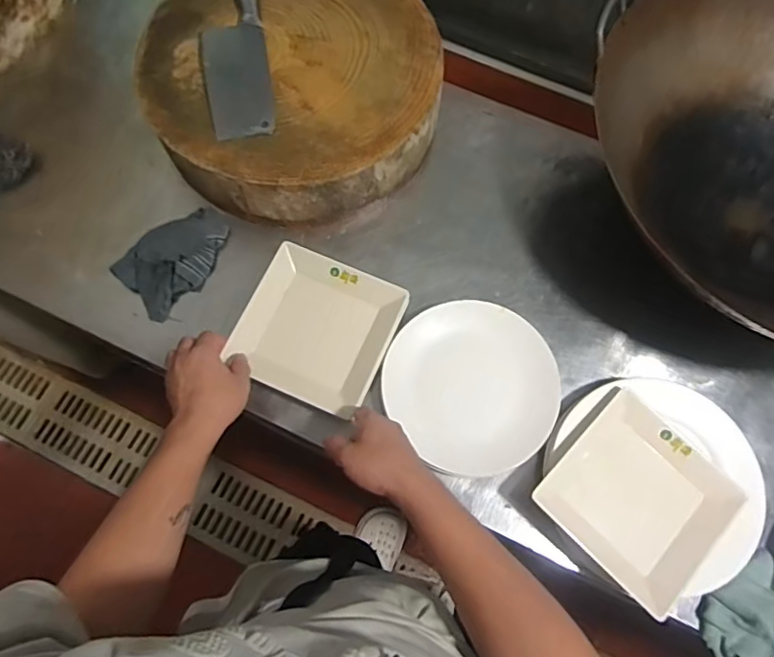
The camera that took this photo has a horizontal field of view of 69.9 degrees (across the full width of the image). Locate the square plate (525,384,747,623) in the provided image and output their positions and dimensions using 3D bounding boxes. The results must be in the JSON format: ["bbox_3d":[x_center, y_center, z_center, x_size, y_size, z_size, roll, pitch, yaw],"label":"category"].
[{"bbox_3d":[0.299,0.199,0.653,0.188,0.023,0.184,43,77,12],"label":"square plate"}]

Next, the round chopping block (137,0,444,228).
[{"bbox_3d":[-0.128,-0.352,0.801,0.388,0.096,0.389,-29,75,-9],"label":"round chopping block"}]

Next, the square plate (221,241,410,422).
[{"bbox_3d":[-0.091,-0.002,0.729,0.190,0.017,0.186,23,74,7],"label":"square plate"}]

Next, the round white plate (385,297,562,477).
[{"bbox_3d":[0.111,0.073,0.722,0.209,0.022,0.221,0,72,0],"label":"round white plate"}]

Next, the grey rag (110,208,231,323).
[{"bbox_3d":[-0.299,-0.104,0.778,0.102,0.026,0.159,41,76,12],"label":"grey rag"}]

